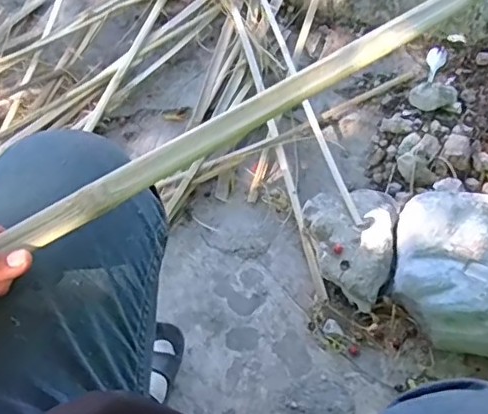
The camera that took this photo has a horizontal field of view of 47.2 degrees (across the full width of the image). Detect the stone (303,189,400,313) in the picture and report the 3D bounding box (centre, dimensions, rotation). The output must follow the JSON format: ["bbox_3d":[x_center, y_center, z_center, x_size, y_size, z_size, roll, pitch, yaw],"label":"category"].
[{"bbox_3d":[0.164,0.055,0.875,0.143,0.060,0.203,10,62,6],"label":"stone"}]

